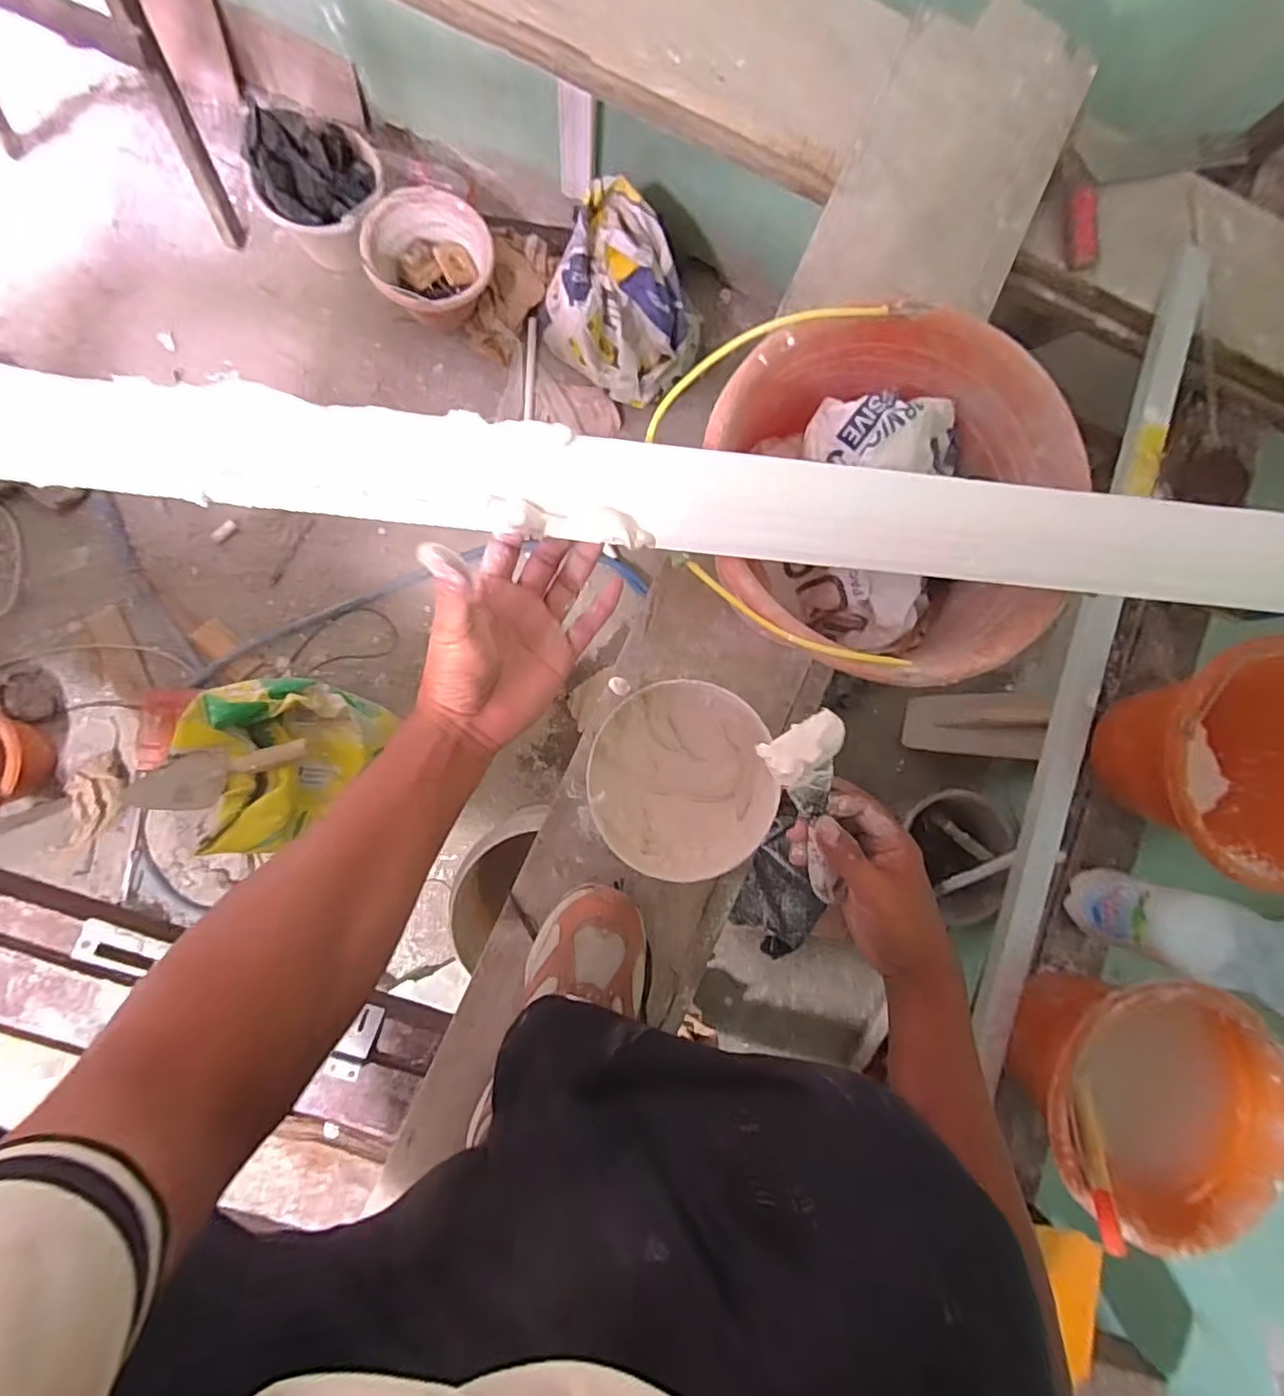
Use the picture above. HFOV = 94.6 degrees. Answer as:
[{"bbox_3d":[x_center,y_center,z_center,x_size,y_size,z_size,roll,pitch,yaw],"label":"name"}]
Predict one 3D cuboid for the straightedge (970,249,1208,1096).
[{"bbox_3d":[0.513,-0.057,0.672,0.042,0.033,0.938,17,87,-6],"label":"straightedge"}]

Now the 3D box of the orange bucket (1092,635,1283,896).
[{"bbox_3d":[0.664,0.077,0.678,0.258,0.188,0.250,0,89,-7],"label":"orange bucket"}]

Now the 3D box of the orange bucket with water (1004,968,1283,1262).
[{"bbox_3d":[0.524,0.417,0.656,0.236,0.170,0.255,0,89,-7],"label":"orange bucket with water"}]

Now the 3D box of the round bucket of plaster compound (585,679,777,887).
[{"bbox_3d":[0.044,0.075,0.568,0.179,0.060,0.176,0,89,-7],"label":"round bucket of plaster compound"}]

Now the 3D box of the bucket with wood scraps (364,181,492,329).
[{"bbox_3d":[-0.450,-0.930,1.282,0.249,0.134,0.238,-44,94,-6],"label":"bucket with wood scraps"}]

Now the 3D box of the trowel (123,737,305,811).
[{"bbox_3d":[-0.669,0.126,0.935,0.275,0.042,0.088,-9,90,-7],"label":"trowel"}]

